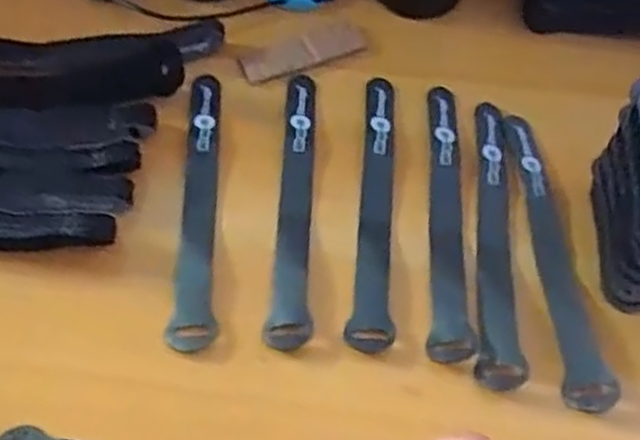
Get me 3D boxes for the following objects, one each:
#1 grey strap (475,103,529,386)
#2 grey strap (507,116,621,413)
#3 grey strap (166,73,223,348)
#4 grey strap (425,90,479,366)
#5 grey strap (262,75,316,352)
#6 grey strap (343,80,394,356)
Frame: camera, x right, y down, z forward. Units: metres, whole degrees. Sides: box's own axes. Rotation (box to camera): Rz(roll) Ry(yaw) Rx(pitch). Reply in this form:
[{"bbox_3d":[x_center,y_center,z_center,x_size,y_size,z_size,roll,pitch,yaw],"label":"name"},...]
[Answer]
[{"bbox_3d":[0.105,0.004,0.456,0.024,0.004,0.210,5,57,2],"label":"grey strap"},{"bbox_3d":[0.141,0.014,0.449,0.025,0.006,0.207,1,57,-1],"label":"grey strap"},{"bbox_3d":[-0.076,-0.015,0.466,0.024,0.009,0.209,-2,57,-3],"label":"grey strap"},{"bbox_3d":[0.078,-0.009,0.463,0.023,0.005,0.208,4,57,1],"label":"grey strap"},{"bbox_3d":[-0.013,-0.017,0.467,0.024,0.004,0.210,3,57,1],"label":"grey strap"},{"bbox_3d":[0.036,-0.016,0.467,0.024,0.006,0.209,6,57,2],"label":"grey strap"}]

